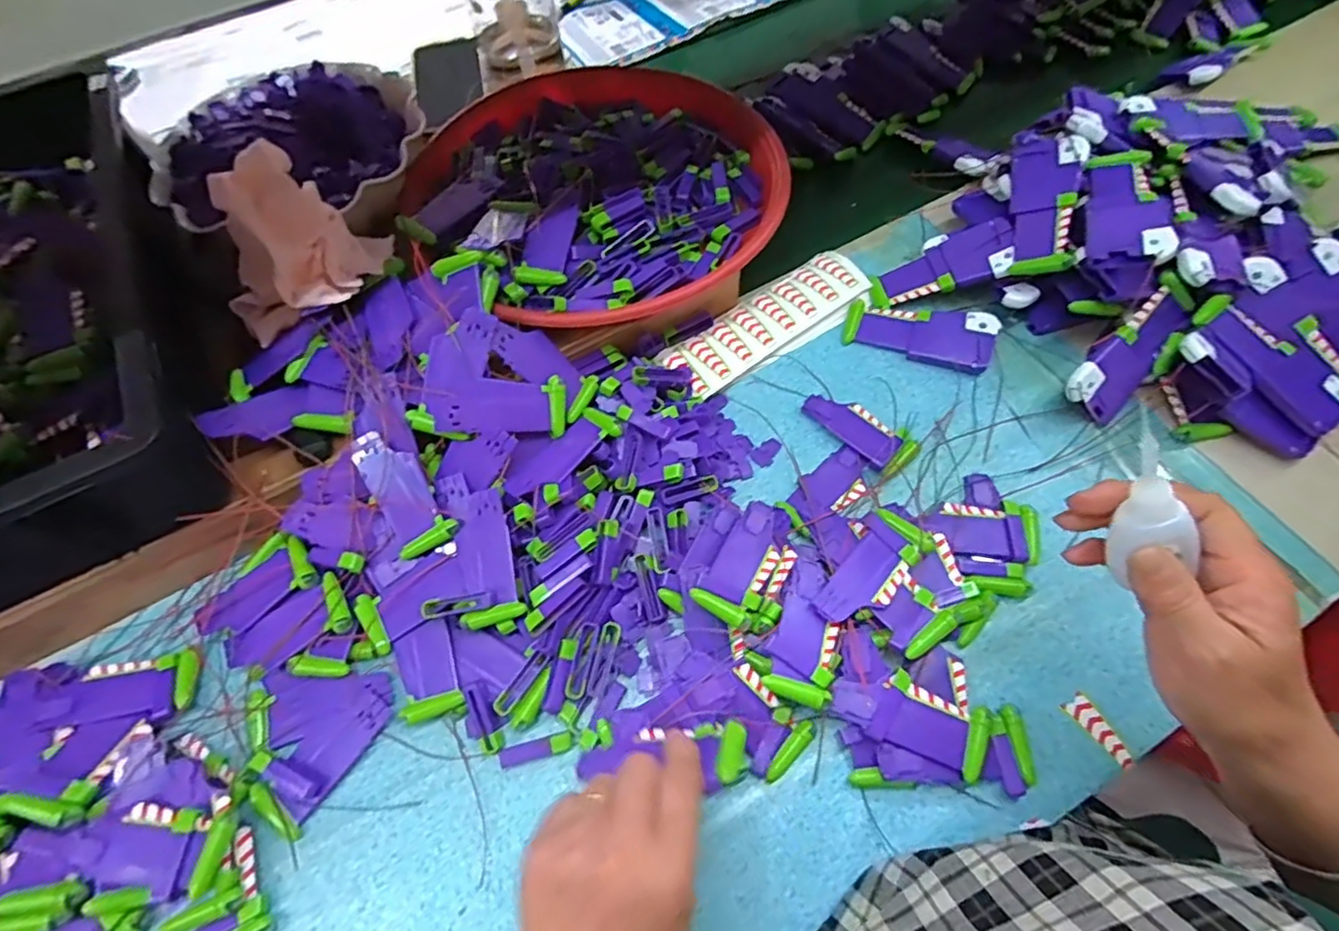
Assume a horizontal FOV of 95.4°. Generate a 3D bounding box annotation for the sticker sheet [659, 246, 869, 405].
[{"bbox_3d":[0.087,-0.123,0.529,0.190,0.019,0.063,-32,64,-12],"label":"sticker sheet"}]

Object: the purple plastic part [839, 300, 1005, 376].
[{"bbox_3d":[0.211,-0.115,0.515,0.117,0.021,0.054,22,66,15],"label":"purple plastic part"}]

